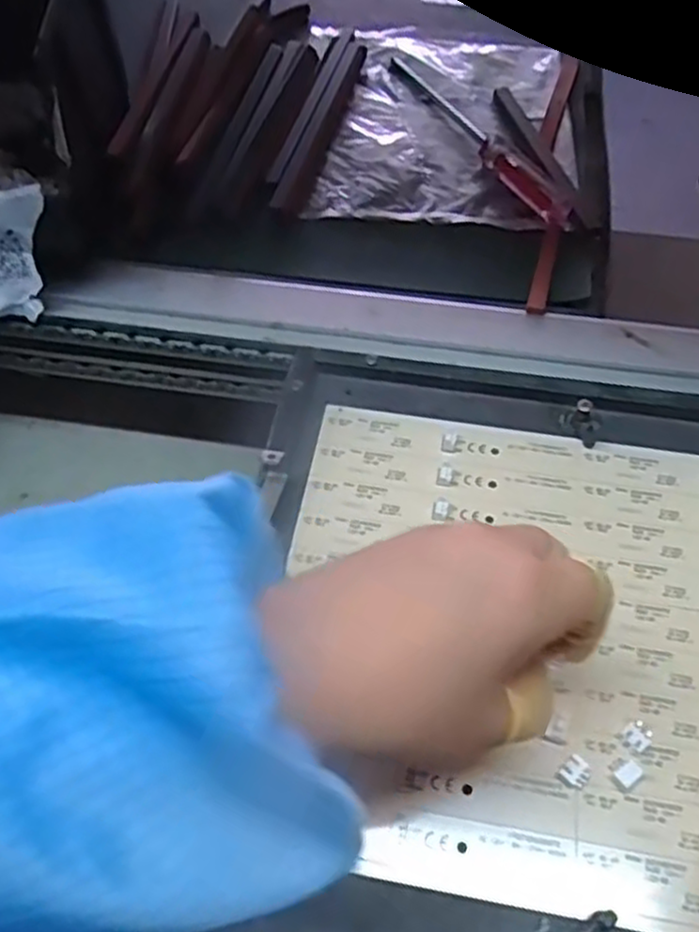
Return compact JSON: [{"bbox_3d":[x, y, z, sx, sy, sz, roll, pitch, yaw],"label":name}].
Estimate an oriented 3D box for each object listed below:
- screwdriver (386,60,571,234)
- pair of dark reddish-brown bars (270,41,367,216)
[{"bbox_3d":[0.088,-0.234,0.512,0.027,0.017,0.226,-23,62,-14],"label":"screwdriver"},{"bbox_3d":[-0.015,-0.246,0.529,0.022,0.011,0.213,13,60,7],"label":"pair of dark reddish-brown bars"}]

